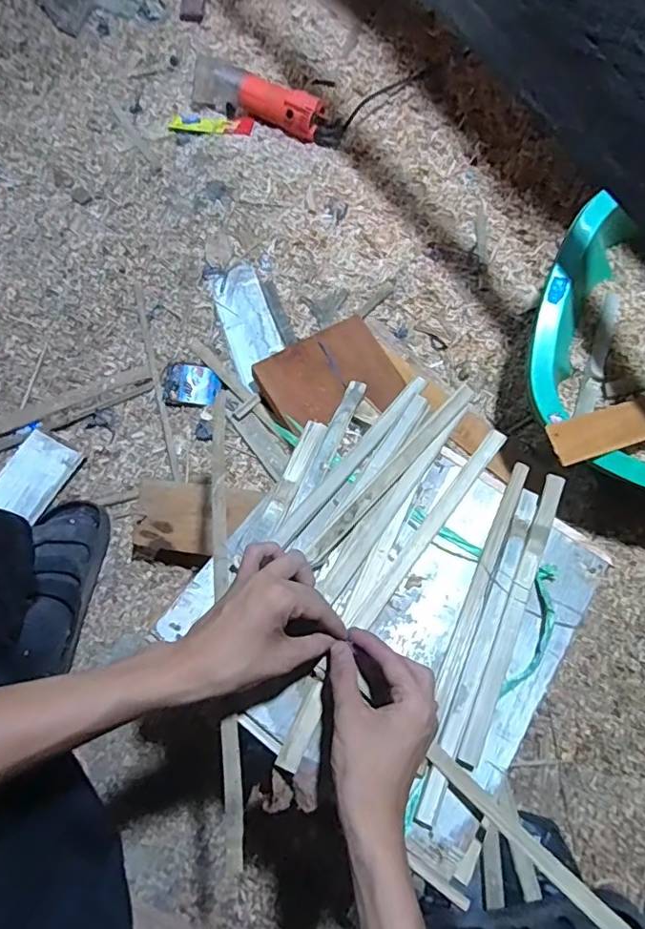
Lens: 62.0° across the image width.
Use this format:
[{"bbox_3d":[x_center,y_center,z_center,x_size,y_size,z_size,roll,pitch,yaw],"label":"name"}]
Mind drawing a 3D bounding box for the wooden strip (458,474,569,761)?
[{"bbox_3d":[0.180,0.129,0.497,0.019,0.007,0.287,27,66,4],"label":"wooden strip"}]

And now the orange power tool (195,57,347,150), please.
[{"bbox_3d":[-0.112,-0.725,1.074,0.326,0.088,0.073,27,70,6],"label":"orange power tool"}]

